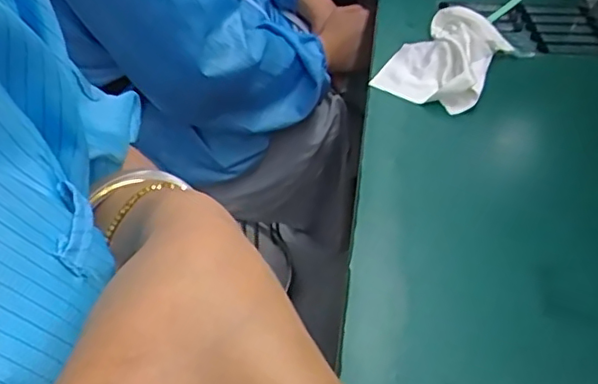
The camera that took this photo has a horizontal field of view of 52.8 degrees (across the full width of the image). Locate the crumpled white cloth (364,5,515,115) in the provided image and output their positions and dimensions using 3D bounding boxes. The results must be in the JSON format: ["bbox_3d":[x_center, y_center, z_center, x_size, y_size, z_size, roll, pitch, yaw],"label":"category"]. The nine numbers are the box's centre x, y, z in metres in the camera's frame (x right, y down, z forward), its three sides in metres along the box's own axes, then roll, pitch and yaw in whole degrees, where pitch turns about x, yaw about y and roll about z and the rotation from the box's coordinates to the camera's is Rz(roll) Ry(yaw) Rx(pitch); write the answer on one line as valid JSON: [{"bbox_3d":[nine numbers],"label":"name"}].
[{"bbox_3d":[0.136,-0.121,0.560,0.091,0.042,0.127,25,49,22],"label":"crumpled white cloth"}]

